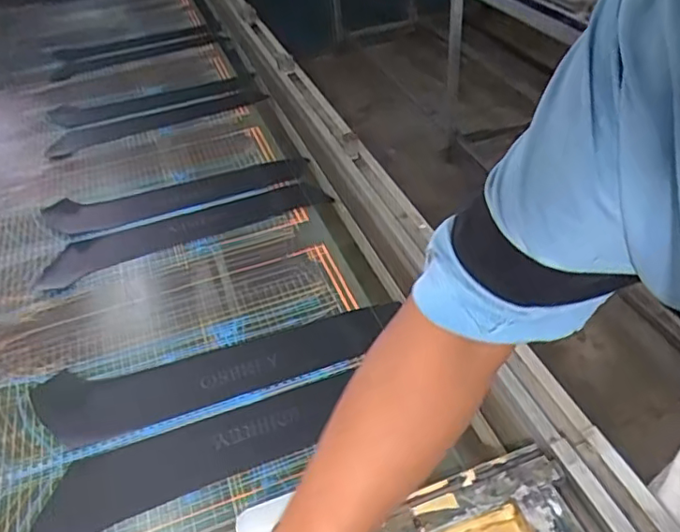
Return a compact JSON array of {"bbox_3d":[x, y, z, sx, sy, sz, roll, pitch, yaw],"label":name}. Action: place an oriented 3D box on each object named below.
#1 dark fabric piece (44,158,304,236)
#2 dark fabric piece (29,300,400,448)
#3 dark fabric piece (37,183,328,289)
[{"bbox_3d":[-0.260,-0.125,0.955,0.418,0.014,0.095,-17,43,-12],"label":"dark fabric piece"},{"bbox_3d":[-0.133,0.118,0.673,0.418,0.006,0.098,-14,42,-9],"label":"dark fabric piece"},{"bbox_3d":[-0.226,-0.056,0.881,0.428,0.005,0.100,-17,43,-12],"label":"dark fabric piece"}]

